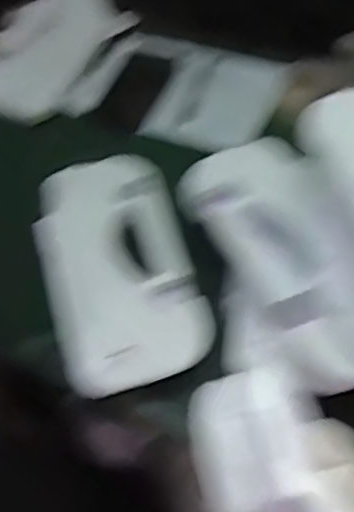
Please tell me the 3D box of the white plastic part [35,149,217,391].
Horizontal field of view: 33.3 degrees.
[{"bbox_3d":[-0.063,-0.001,0.601,0.141,0.024,0.286,-11,50,-9],"label":"white plastic part"}]

